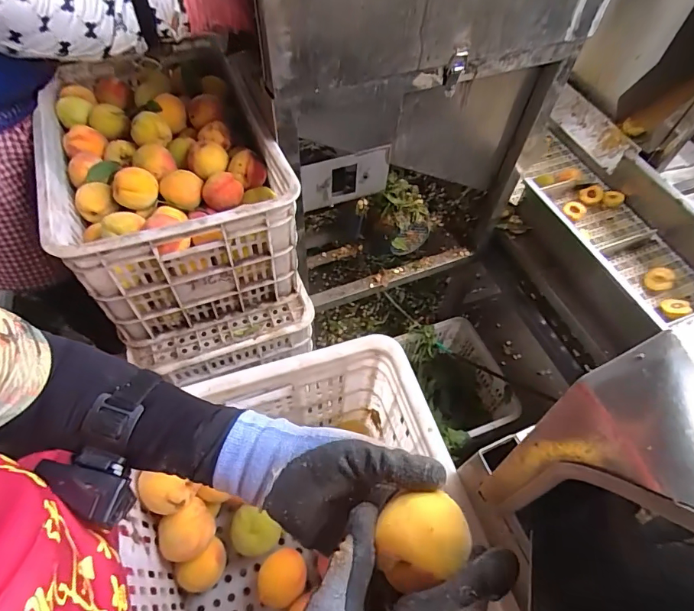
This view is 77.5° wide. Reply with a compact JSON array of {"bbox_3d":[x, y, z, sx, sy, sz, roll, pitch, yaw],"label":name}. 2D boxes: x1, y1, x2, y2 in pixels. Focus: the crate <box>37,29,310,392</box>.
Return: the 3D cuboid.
[{"bbox_3d":[-0.323,-0.224,0.846,0.349,0.296,0.569,-17,61,-13],"label":"crate"}]

